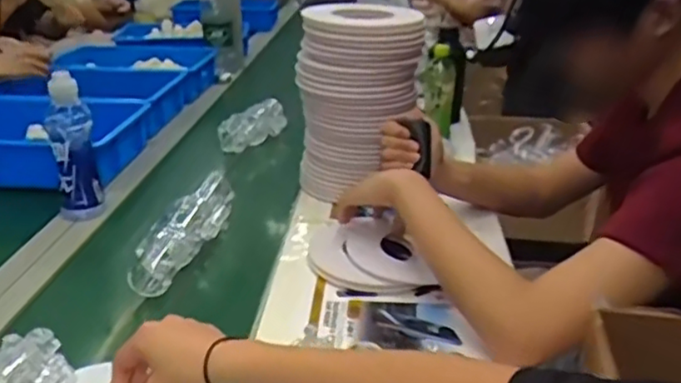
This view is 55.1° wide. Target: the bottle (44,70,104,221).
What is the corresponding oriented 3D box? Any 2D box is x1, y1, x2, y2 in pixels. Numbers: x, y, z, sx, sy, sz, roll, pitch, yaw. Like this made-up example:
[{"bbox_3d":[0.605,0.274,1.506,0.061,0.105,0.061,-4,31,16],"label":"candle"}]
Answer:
[{"bbox_3d":[-0.427,-0.070,1.040,0.060,0.225,0.060,-16,29,-34],"label":"bottle"}]

